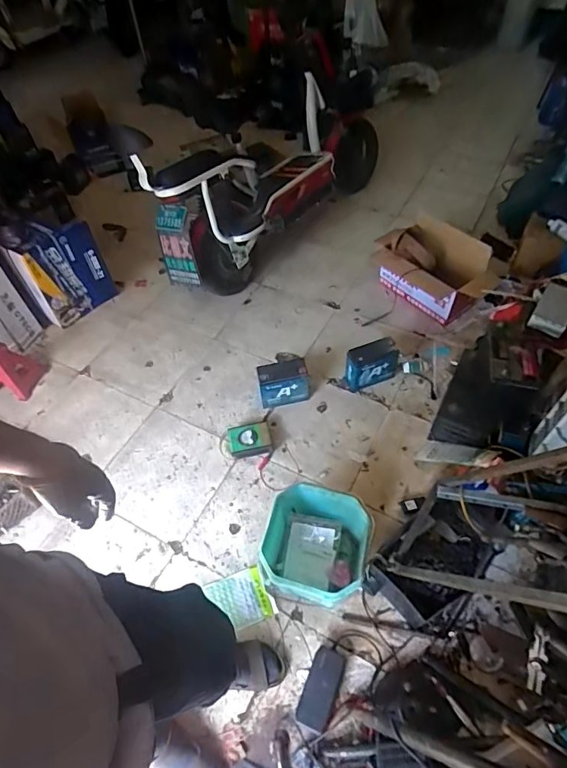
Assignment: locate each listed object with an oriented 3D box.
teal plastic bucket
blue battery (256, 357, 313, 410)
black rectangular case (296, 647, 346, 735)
[{"bbox_3d":[0.080,0.464,1.280,0.308,0.215,0.286,12,54,13],"label":"teal plastic bucket"},{"bbox_3d":[0.007,0.000,1.679,0.190,0.157,0.106,-10,52,-4],"label":"blue battery"},{"bbox_3d":[0.096,0.783,1.149,0.081,0.026,0.178,16,55,16],"label":"black rectangular case"}]

